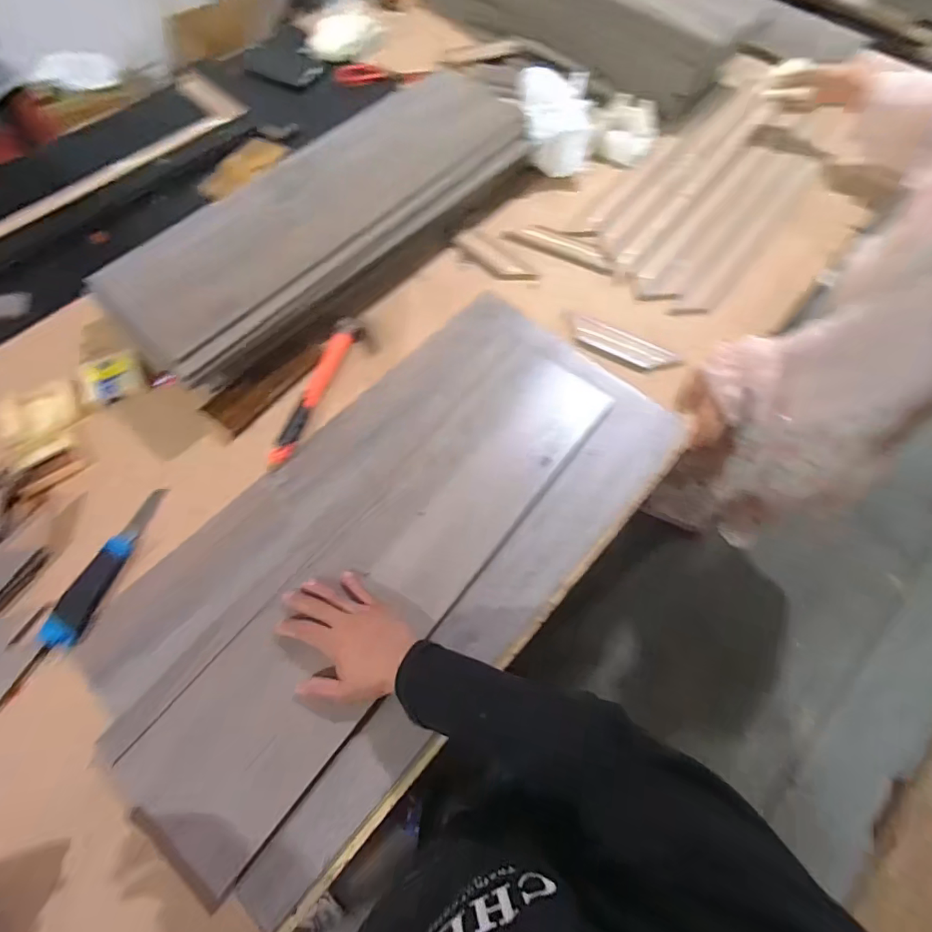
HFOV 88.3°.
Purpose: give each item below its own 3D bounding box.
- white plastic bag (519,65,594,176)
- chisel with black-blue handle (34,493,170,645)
[{"bbox_3d":[0.158,-0.610,0.857,0.126,0.112,0.153,2,66,0],"label":"white plastic bag"},{"bbox_3d":[-0.428,0.111,0.570,0.044,0.019,0.195,15,66,6],"label":"chisel with black-blue handle"}]

